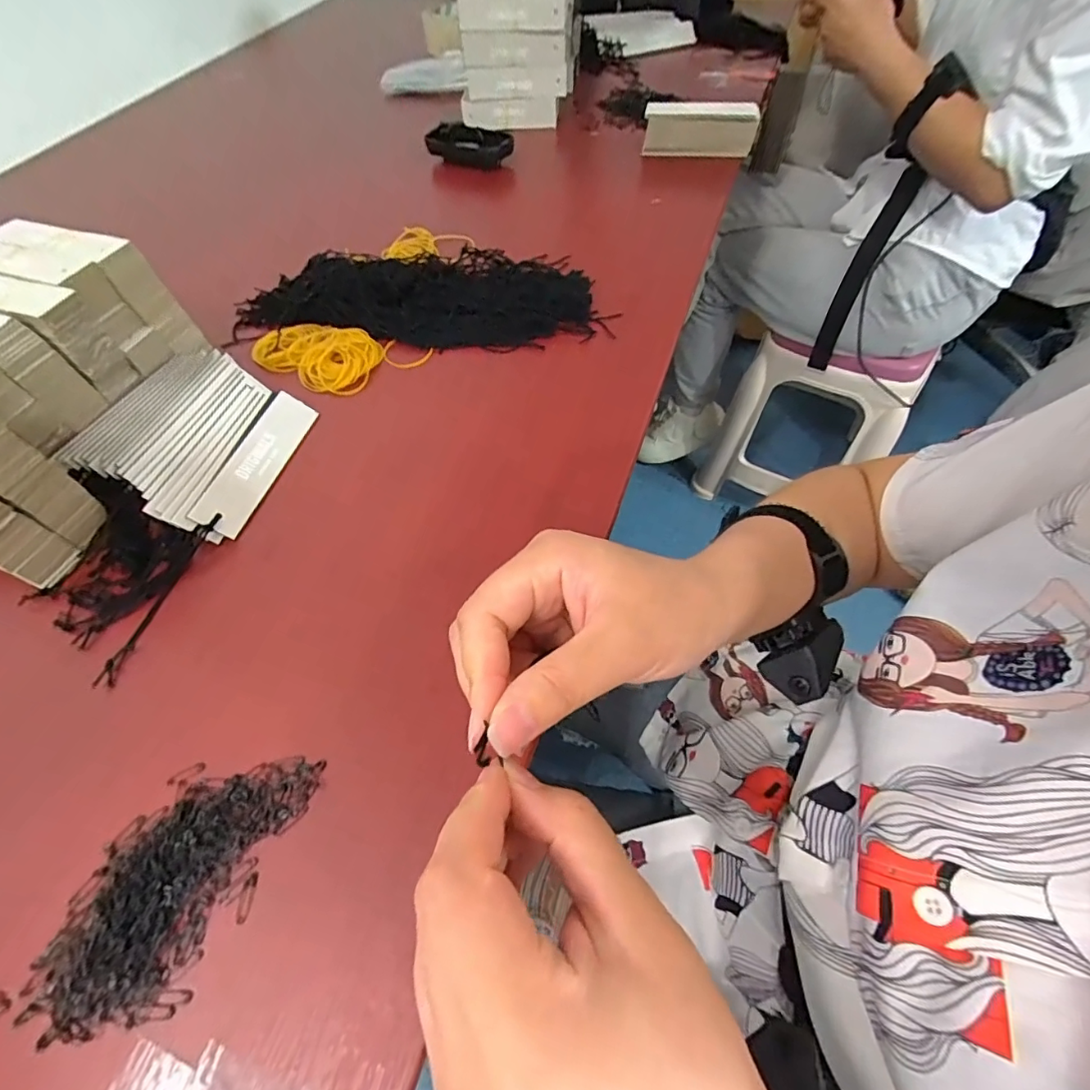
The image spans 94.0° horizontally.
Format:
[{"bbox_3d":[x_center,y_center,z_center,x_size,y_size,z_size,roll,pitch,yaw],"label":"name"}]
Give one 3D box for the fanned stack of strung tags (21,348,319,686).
[{"bbox_3d":[-0.284,-0.045,0.372,0.141,0.031,0.234,14,60,12],"label":"fanned stack of strung tags"}]

